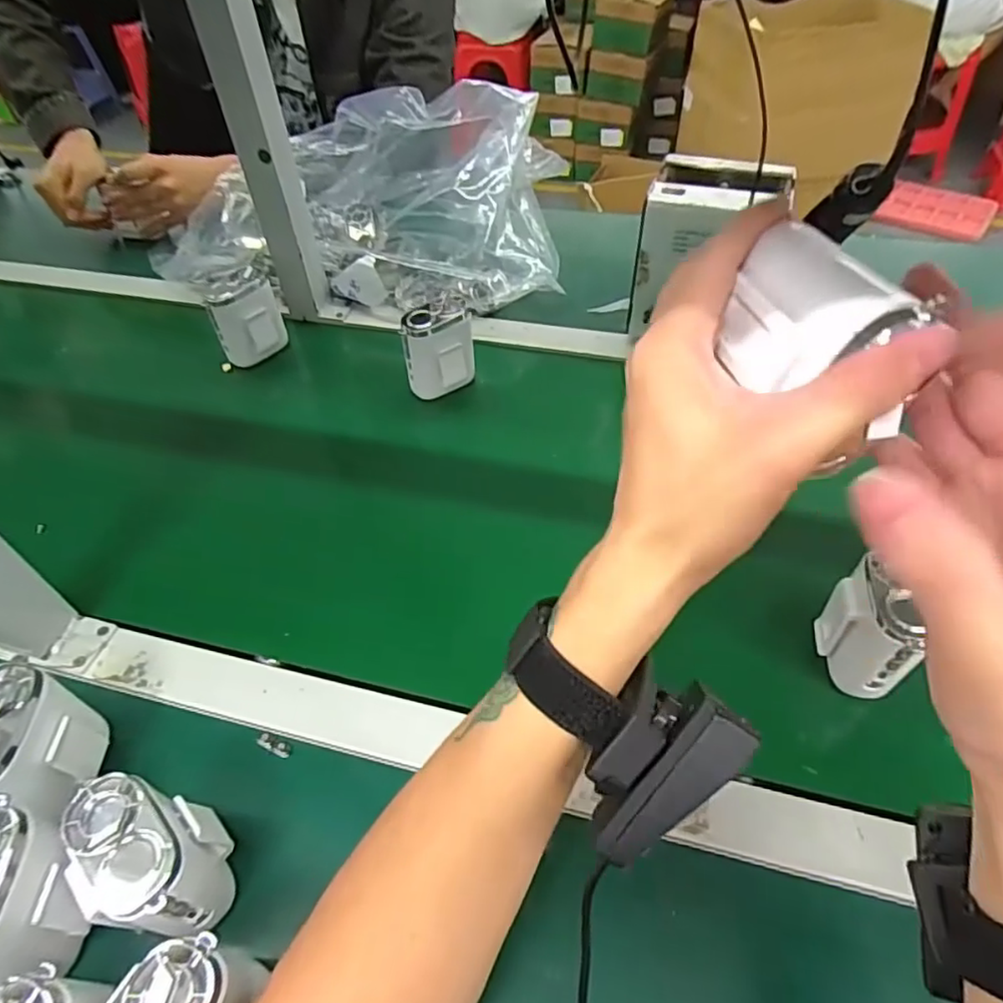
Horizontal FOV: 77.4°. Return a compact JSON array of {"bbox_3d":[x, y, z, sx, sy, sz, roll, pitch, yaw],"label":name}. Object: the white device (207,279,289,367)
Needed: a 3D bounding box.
[{"bbox_3d":[-0.260,-0.185,0.654,0.031,0.068,0.075,34,58,28],"label":"white device"}]

